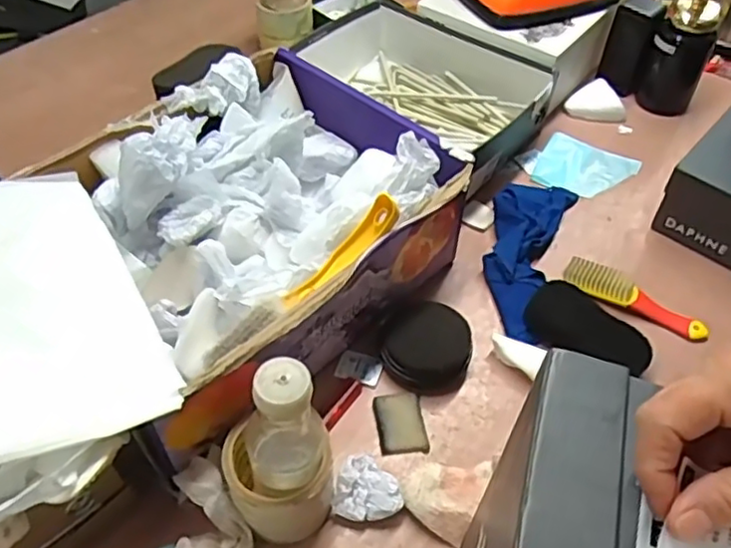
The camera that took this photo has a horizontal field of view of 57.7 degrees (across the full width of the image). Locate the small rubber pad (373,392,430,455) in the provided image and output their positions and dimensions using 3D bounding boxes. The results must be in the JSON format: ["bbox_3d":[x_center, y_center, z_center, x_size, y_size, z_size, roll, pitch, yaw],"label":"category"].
[{"bbox_3d":[0.034,0.142,0.640,0.046,0.008,0.060,-6,50,-7],"label":"small rubber pad"}]

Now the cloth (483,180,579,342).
[{"bbox_3d":[0.183,-0.032,0.777,0.085,0.033,0.242,17,51,13],"label":"cloth"}]

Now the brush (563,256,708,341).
[{"bbox_3d":[0.298,0.025,0.733,0.156,0.030,0.038,20,52,15],"label":"brush"}]

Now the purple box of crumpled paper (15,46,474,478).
[{"bbox_3d":[-0.120,-0.049,0.691,0.372,0.169,0.326,-35,59,-27],"label":"purple box of crumpled paper"}]

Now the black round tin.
[{"bbox_3d":[0.064,0.071,0.678,0.086,0.043,0.093,1,50,-1],"label":"black round tin"}]

